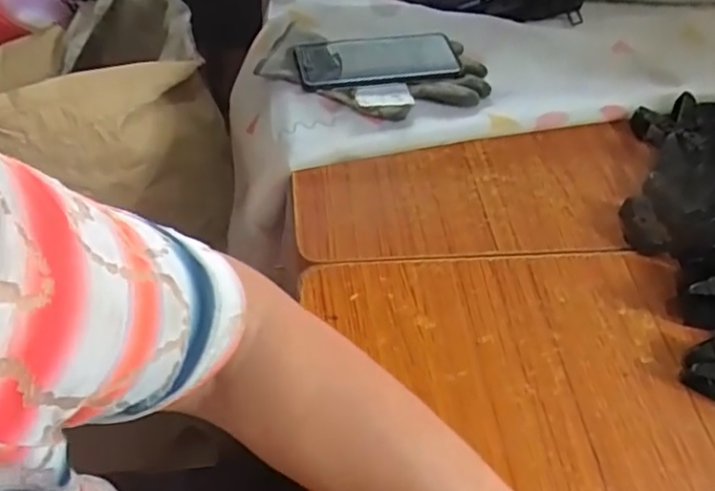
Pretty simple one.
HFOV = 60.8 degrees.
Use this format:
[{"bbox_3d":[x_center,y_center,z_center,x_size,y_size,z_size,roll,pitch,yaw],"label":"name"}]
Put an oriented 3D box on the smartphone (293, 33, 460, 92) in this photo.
[{"bbox_3d":[0.023,-0.184,0.611,0.163,0.012,0.081,-6,53,-10],"label":"smartphone"}]

